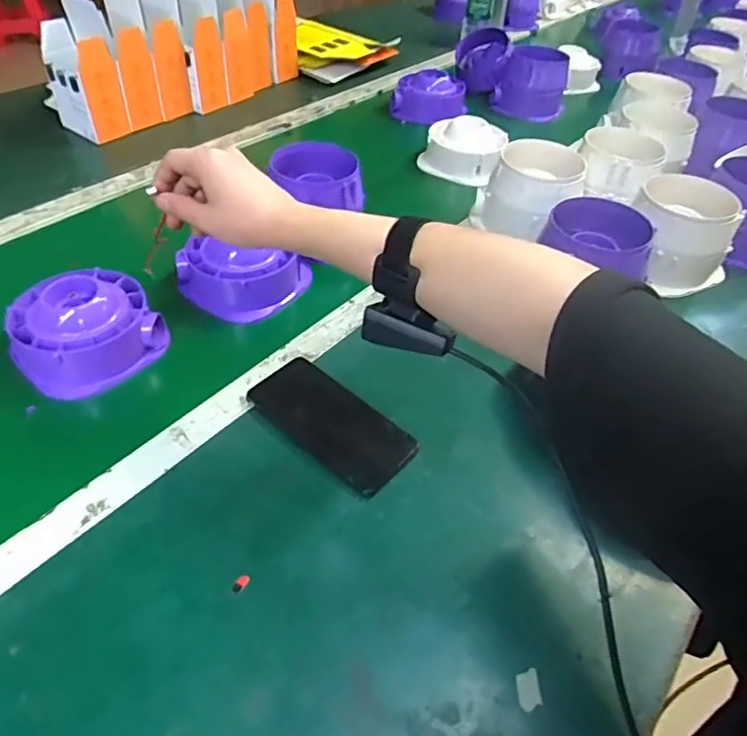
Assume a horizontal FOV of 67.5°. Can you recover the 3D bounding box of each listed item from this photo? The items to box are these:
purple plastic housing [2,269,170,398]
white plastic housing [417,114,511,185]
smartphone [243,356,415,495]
[{"bbox_3d":[-0.297,-0.046,0.571,0.131,0.062,0.122,-32,56,-31],"label":"purple plastic housing"},{"bbox_3d":[0.145,-0.358,0.909,0.129,0.072,0.118,15,45,11],"label":"white plastic housing"},{"bbox_3d":[-0.040,0.048,0.524,0.160,0.012,0.076,37,53,27],"label":"smartphone"}]

